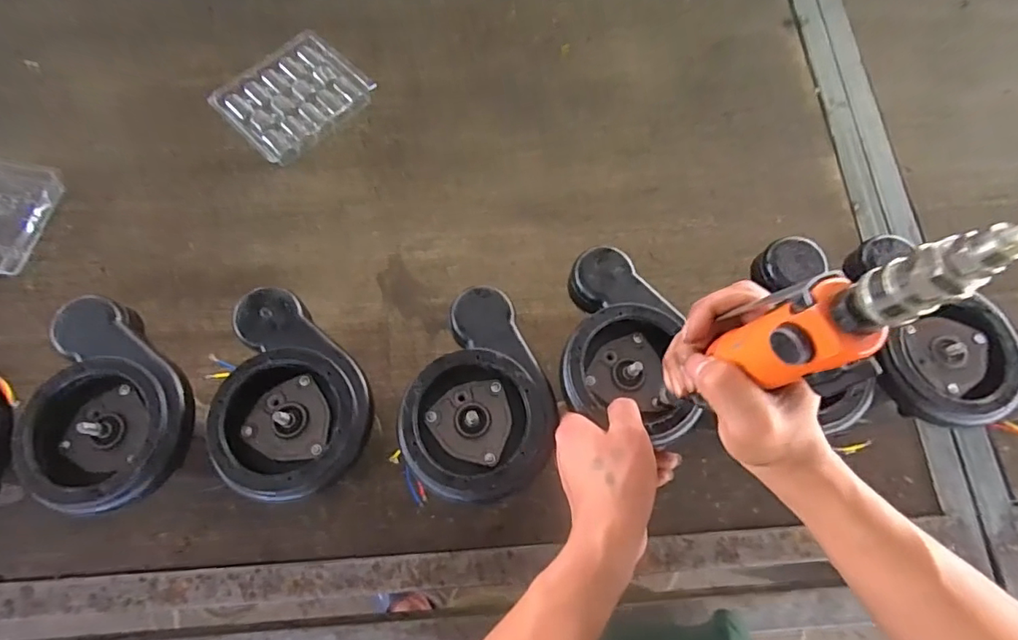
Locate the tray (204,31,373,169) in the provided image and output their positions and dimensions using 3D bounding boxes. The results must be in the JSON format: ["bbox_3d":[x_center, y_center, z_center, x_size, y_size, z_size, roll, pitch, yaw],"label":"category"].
[{"bbox_3d":[-0.296,-0.308,0.704,0.157,0.023,0.172,43,75,12],"label":"tray"}]

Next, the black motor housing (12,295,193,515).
[{"bbox_3d":[-0.310,0.062,0.405,0.106,0.038,0.162,-2,71,-2],"label":"black motor housing"}]

